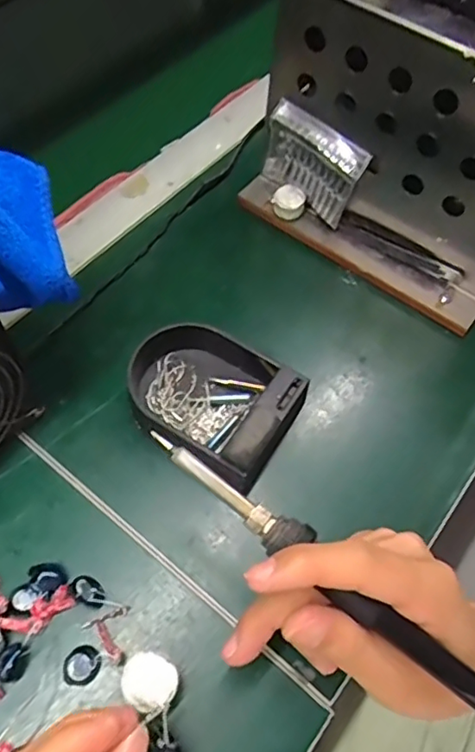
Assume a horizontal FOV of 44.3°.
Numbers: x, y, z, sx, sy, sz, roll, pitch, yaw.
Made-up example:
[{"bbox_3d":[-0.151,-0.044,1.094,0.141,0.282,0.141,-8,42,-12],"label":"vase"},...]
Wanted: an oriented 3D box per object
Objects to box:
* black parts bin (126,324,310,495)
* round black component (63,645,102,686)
[{"bbox_3d":[-0.019,0.012,0.357,0.111,0.034,0.081,30,62,14],"label":"black parts bin"},{"bbox_3d":[-0.078,0.145,0.293,0.015,0.010,0.018,20,60,8],"label":"round black component"}]

